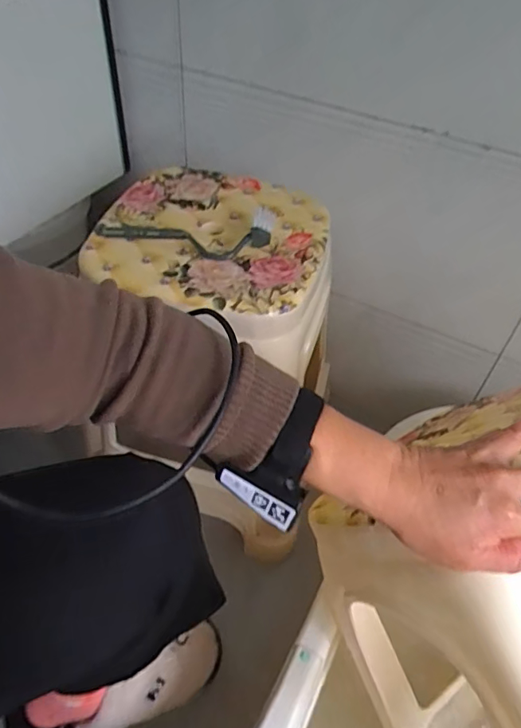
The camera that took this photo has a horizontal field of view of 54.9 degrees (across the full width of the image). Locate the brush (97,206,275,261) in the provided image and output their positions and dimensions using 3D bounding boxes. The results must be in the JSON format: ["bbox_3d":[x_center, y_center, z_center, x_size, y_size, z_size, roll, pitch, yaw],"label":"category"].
[{"bbox_3d":[-0.091,-0.161,0.590,0.207,0.034,0.059,5,45,3],"label":"brush"}]

